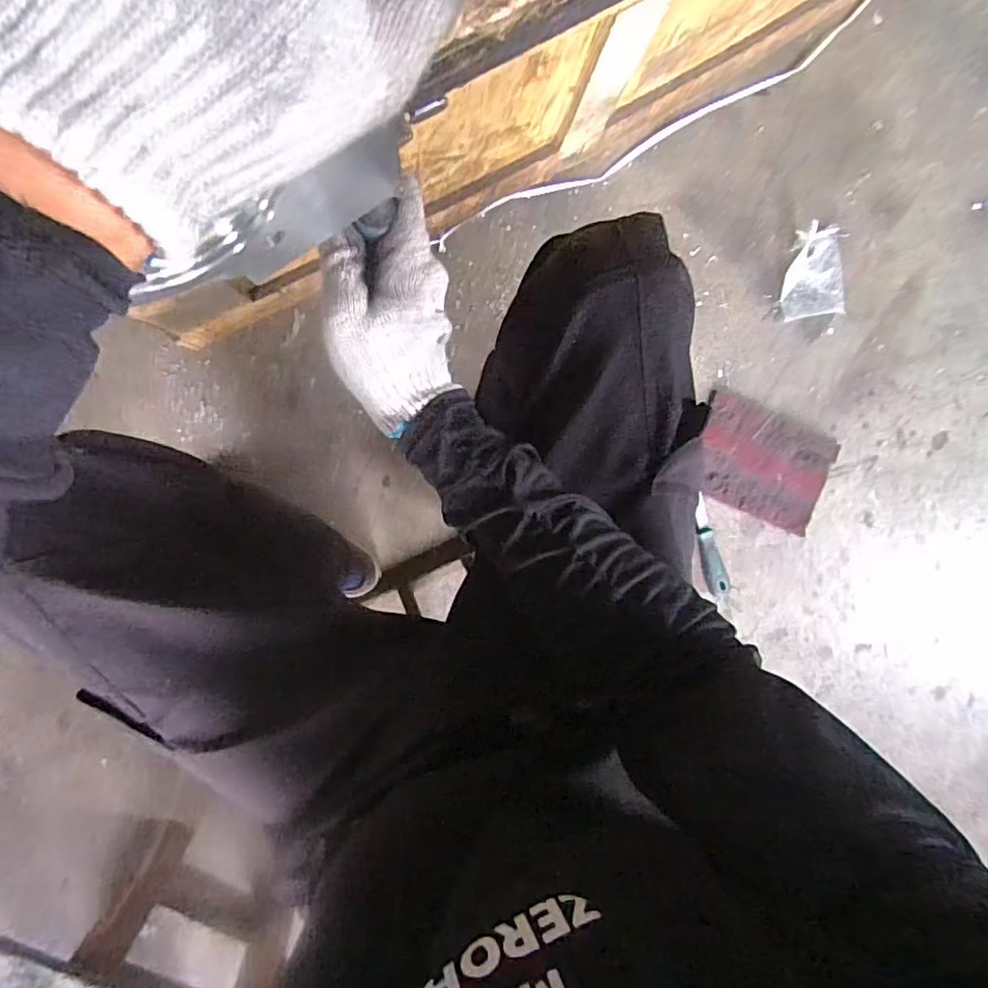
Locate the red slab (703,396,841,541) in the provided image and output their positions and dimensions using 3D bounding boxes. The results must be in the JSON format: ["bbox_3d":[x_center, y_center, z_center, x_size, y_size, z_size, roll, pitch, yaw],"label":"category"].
[{"bbox_3d":[0.396,-0.043,0.836,0.206,0.013,0.146,24,91,-6],"label":"red slab"}]

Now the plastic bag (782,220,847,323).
[{"bbox_3d":[0.464,-0.318,0.819,0.094,0.032,0.118,-9,94,-4],"label":"plastic bag"}]

